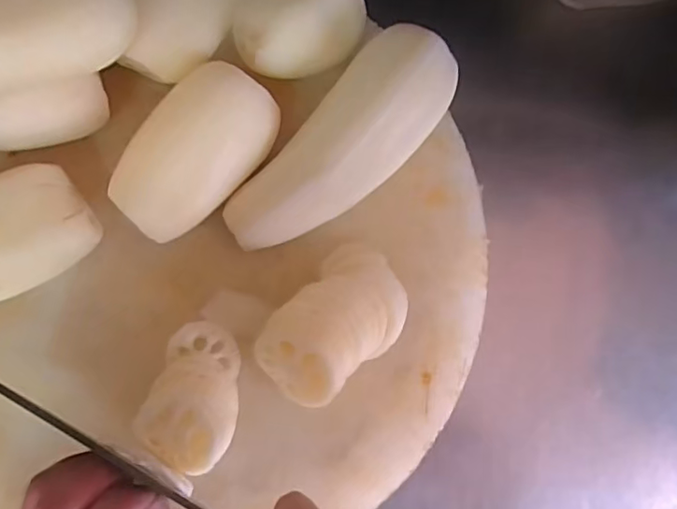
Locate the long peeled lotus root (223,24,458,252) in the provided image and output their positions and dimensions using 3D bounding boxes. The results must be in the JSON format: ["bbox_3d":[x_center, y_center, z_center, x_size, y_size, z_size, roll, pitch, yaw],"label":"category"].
[{"bbox_3d":[0.006,-0.073,0.396,0.071,0.058,0.187,41,82,-4],"label":"long peeled lotus root"}]

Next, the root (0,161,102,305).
[{"bbox_3d":[-0.212,-0.011,0.368,0.095,0.058,0.069,-29,91,-9],"label":"root"}]

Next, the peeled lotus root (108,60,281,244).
[{"bbox_3d":[-0.097,-0.067,0.381,0.070,0.056,0.118,41,82,-4],"label":"peeled lotus root"}]

